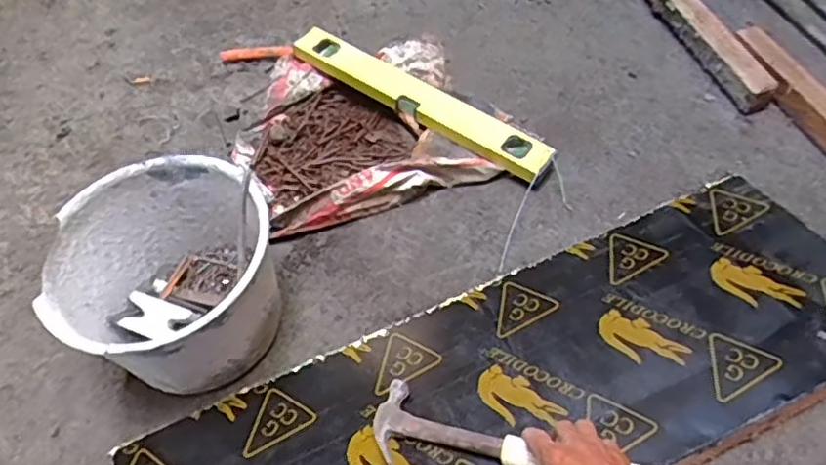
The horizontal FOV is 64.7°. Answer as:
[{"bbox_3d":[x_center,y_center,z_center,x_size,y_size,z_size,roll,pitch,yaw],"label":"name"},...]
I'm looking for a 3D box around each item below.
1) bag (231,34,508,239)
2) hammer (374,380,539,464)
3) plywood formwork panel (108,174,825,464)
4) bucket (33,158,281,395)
[{"bbox_3d":[-0.077,-0.187,1.073,0.438,0.084,0.336,-16,55,-7],"label":"bag"},{"bbox_3d":[0.127,0.237,0.693,0.368,0.021,0.100,6,54,23],"label":"hammer"},{"bbox_3d":[0.112,0.190,0.782,0.927,0.013,0.318,-23,45,-10],"label":"plywood formwork panel"},{"bbox_3d":[-0.301,0.071,0.837,0.247,0.197,0.259,-2,54,3],"label":"bucket"}]

